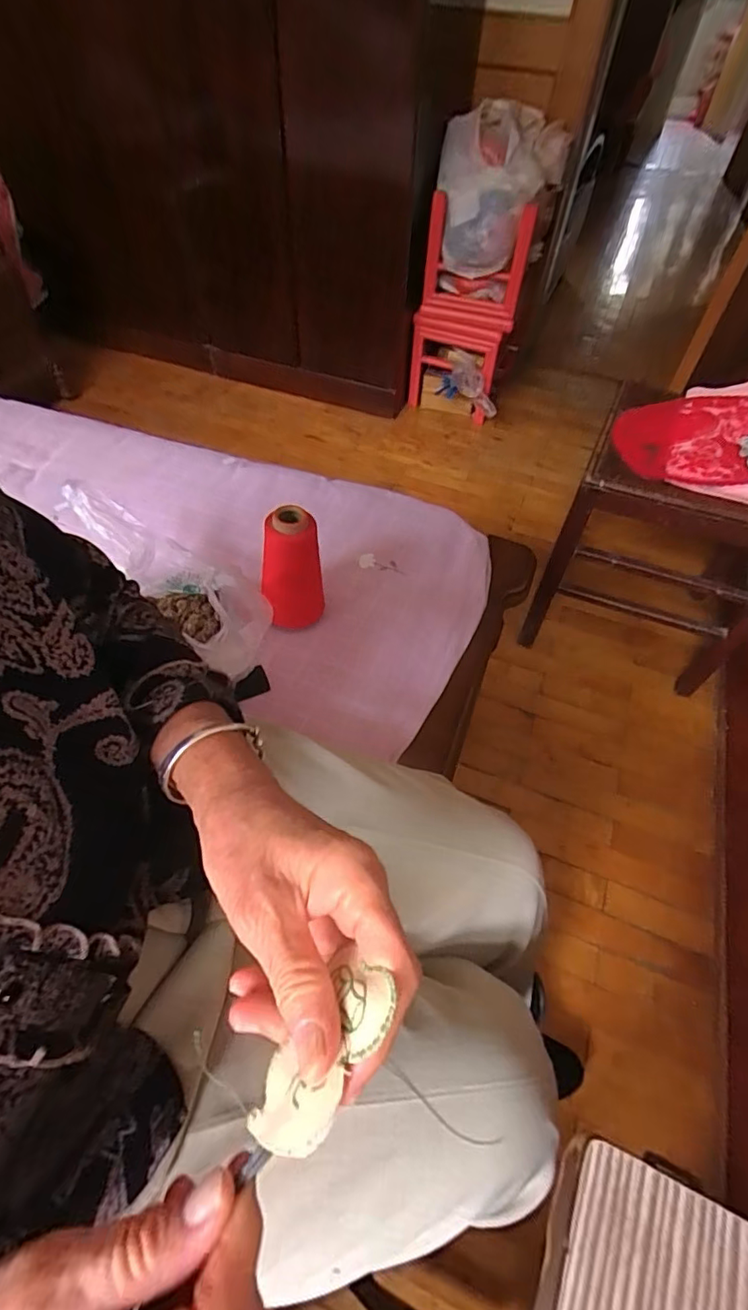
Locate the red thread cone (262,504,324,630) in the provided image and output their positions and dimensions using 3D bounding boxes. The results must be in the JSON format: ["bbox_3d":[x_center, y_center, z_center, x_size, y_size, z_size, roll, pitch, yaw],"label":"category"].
[{"bbox_3d":[-0.102,-0.096,0.632,0.071,0.152,0.066,-9,55,-9],"label":"red thread cone"}]

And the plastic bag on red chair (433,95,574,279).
[{"bbox_3d":[0.292,-1.128,1.263,0.254,0.292,0.219,29,58,18],"label":"plastic bag on red chair"}]

